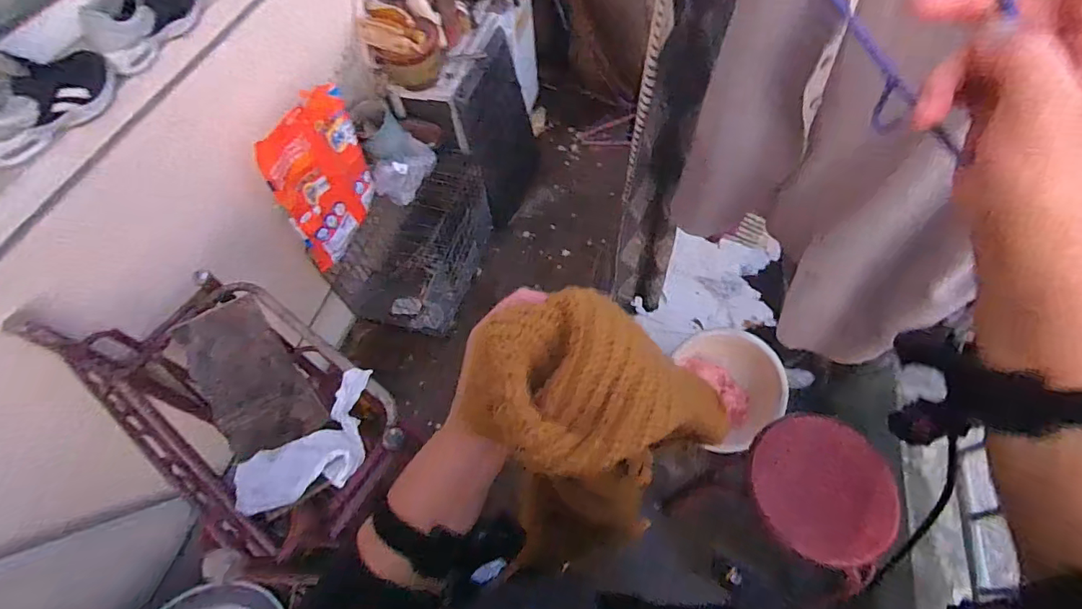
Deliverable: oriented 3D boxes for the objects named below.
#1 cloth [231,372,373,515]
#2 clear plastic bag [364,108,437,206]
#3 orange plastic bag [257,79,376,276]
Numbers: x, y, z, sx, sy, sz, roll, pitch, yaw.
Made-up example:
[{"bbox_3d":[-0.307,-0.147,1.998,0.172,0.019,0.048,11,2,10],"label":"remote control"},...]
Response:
[{"bbox_3d":[-0.380,0.242,0.824,0.155,0.037,0.269,38,68,23],"label":"cloth"},{"bbox_3d":[-0.427,-0.448,1.465,0.196,0.120,0.262,-21,59,-9],"label":"clear plastic bag"},{"bbox_3d":[-0.564,-0.342,1.278,0.051,0.370,0.334,13,60,12],"label":"orange plastic bag"}]

